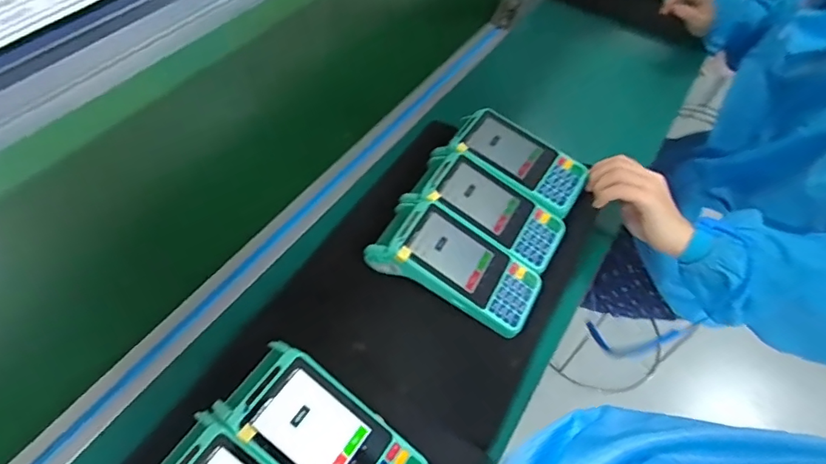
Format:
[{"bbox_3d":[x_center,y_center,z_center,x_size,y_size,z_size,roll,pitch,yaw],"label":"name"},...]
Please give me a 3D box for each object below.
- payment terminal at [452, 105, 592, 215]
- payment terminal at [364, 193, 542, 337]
[{"bbox_3d":[0.123,-0.086,0.566,0.157,0.035,0.069,32,57,18],"label":"payment terminal"},{"bbox_3d":[0.044,0.031,0.498,0.170,0.054,0.085,29,56,15],"label":"payment terminal"}]

